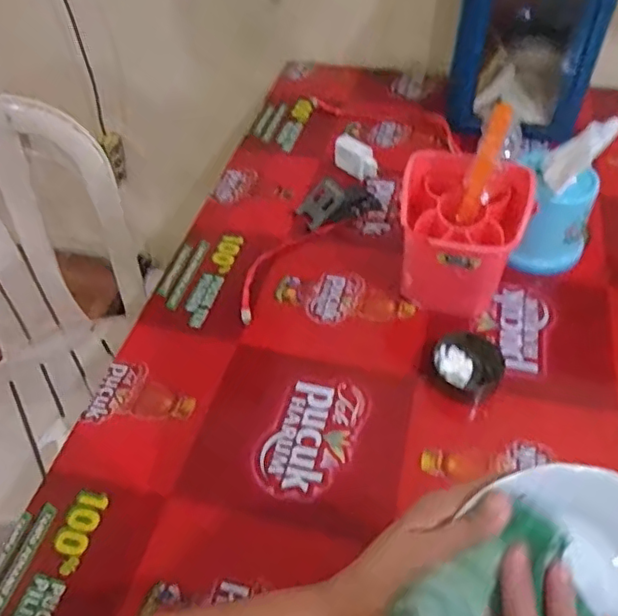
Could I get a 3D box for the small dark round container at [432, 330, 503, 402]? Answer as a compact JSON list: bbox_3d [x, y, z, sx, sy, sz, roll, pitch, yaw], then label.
[{"bbox_3d":[0.197,0.071,0.724,0.083,0.037,0.083,-1,50,1],"label":"small dark round container"}]

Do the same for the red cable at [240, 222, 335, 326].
[{"bbox_3d":[-0.049,-0.068,0.878,0.064,0.017,0.241,24,55,21],"label":"red cable"}]

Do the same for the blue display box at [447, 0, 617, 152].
[{"bbox_3d":[0.389,-0.514,0.997,0.227,0.387,0.208,13,52,13],"label":"blue display box"}]

